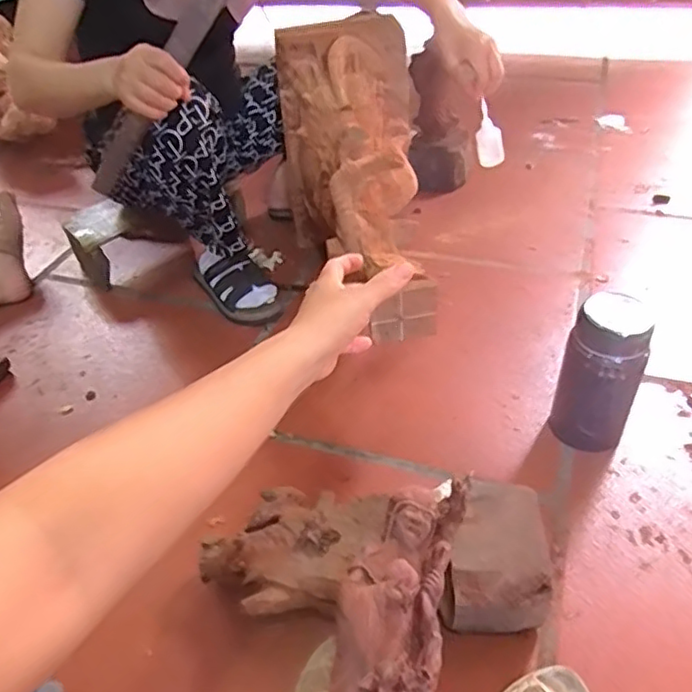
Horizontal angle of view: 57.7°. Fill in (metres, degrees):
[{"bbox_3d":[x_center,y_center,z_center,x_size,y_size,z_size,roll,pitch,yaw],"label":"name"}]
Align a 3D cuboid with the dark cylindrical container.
[{"bbox_3d":[0.324,0.043,0.808,0.094,0.217,0.078,17,46,22],"label":"dark cylindrical container"}]

